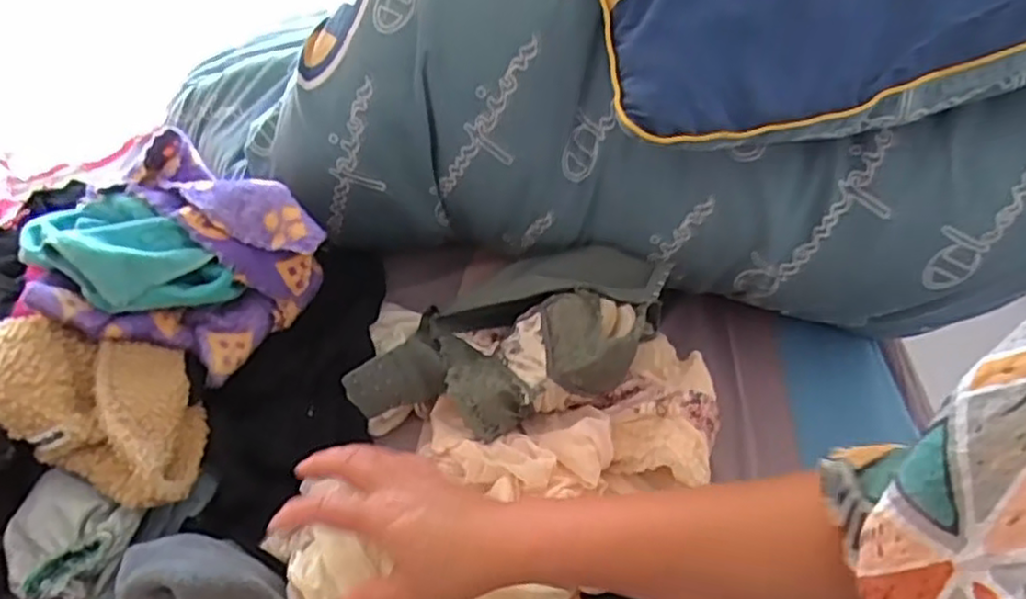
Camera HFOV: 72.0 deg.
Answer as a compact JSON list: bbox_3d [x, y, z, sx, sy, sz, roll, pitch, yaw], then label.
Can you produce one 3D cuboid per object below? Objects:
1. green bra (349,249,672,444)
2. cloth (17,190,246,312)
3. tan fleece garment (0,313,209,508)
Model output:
[{"bbox_3d":[0.006,0.022,0.642,0.235,0.070,0.212,12,44,12],"label":"green bra"},{"bbox_3d":[-0.342,-0.040,0.600,0.178,0.079,0.090,19,46,19],"label":"cloth"},{"bbox_3d":[-0.319,0.074,0.555,0.187,0.104,0.126,15,45,16],"label":"tan fleece garment"}]

